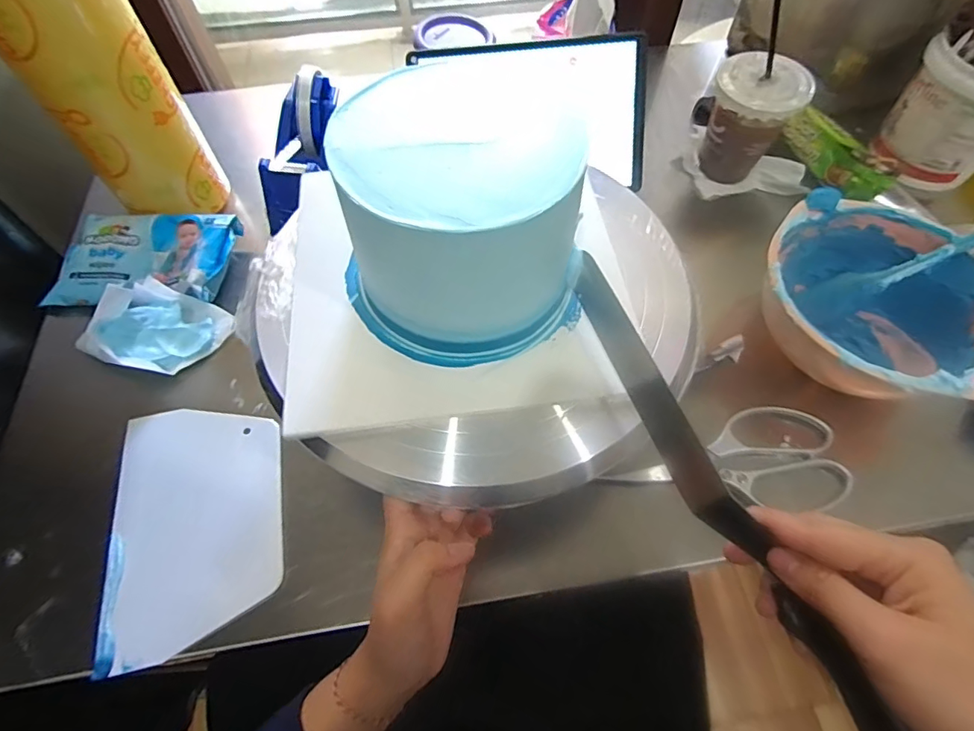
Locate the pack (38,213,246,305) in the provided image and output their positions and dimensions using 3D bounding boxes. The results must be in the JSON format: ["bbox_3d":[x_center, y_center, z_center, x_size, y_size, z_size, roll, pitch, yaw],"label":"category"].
[{"bbox_3d":[-0.336,-0.107,0.486,0.161,0.026,0.099,2,61,1],"label":"pack"}]

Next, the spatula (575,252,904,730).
[{"bbox_3d":[0.117,0.071,0.238,0.024,0.029,0.300,-25,71,-13],"label":"spatula"}]

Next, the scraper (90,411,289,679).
[{"bbox_3d":[-0.223,0.117,0.381,0.125,0.006,0.182,-12,61,-6],"label":"scraper"}]

